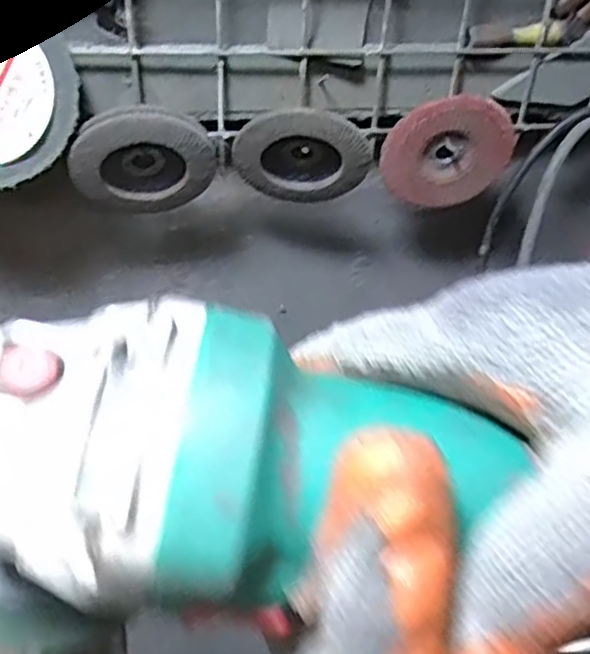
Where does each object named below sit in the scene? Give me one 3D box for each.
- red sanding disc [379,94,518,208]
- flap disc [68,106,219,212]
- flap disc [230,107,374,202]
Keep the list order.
[{"bbox_3d":[0.109,-0.123,0.494,0.091,0.083,0.014,1,39,-3],"label":"red sanding disc"},{"bbox_3d":[-0.099,-0.109,0.459,0.089,0.083,0.012,-16,57,7],"label":"flap disc"},{"bbox_3d":[0.004,-0.120,0.477,0.091,0.082,0.017,-4,62,15],"label":"flap disc"}]

